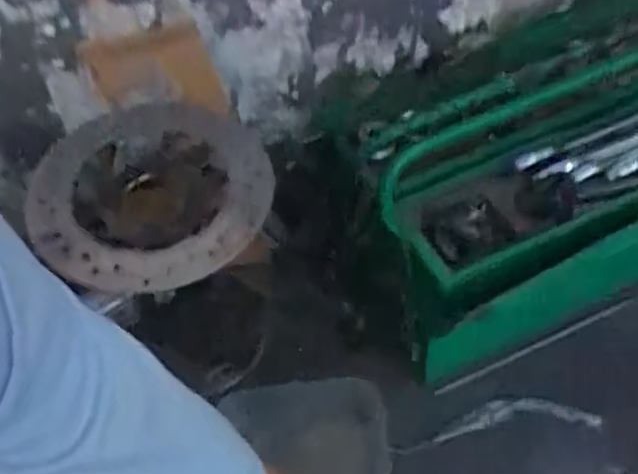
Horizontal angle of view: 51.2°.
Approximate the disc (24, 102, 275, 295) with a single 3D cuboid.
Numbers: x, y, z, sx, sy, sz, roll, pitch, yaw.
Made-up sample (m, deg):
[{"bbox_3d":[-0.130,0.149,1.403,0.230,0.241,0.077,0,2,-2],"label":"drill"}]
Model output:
[{"bbox_3d":[-0.148,-0.047,0.605,0.207,0.033,0.221,-2,53,3],"label":"disc"}]

